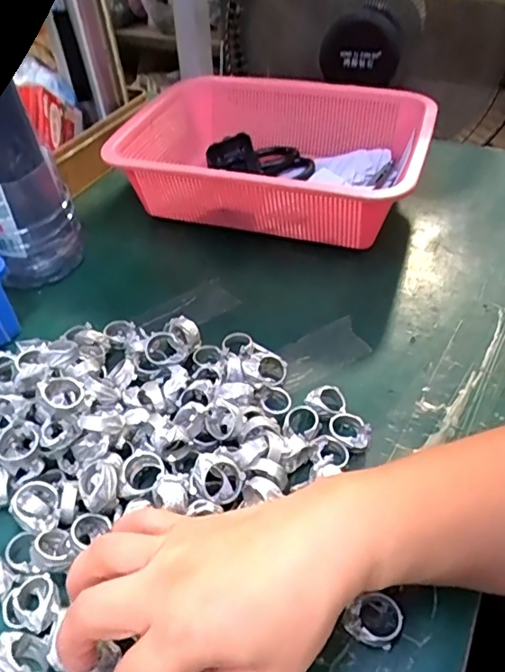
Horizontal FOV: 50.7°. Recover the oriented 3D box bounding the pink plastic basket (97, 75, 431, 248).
[{"bbox_3d":[0.029,-0.183,0.561,0.292,0.093,0.213,13,48,19],"label":"pink plastic basket"}]

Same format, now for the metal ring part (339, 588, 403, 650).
[{"bbox_3d":[0.064,0.149,0.278,0.025,0.011,0.027,23,52,27],"label":"metal ring part"}]

